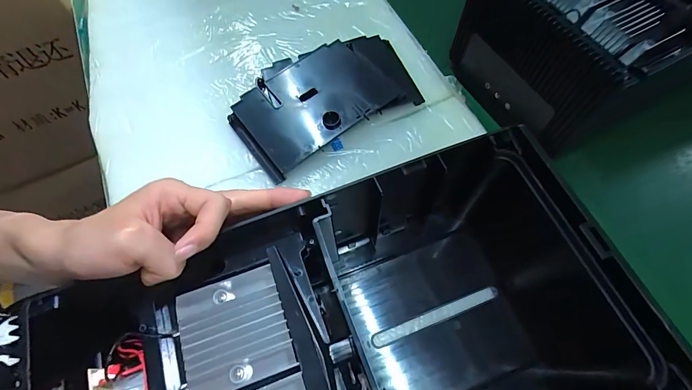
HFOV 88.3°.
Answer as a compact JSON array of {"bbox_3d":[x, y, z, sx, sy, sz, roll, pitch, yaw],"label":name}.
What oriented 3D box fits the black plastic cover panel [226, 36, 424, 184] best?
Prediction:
[{"bbox_3d":[-0.028,-0.127,0.434,0.222,0.033,0.145,-31,67,-11],"label":"black plastic cover panel"}]

